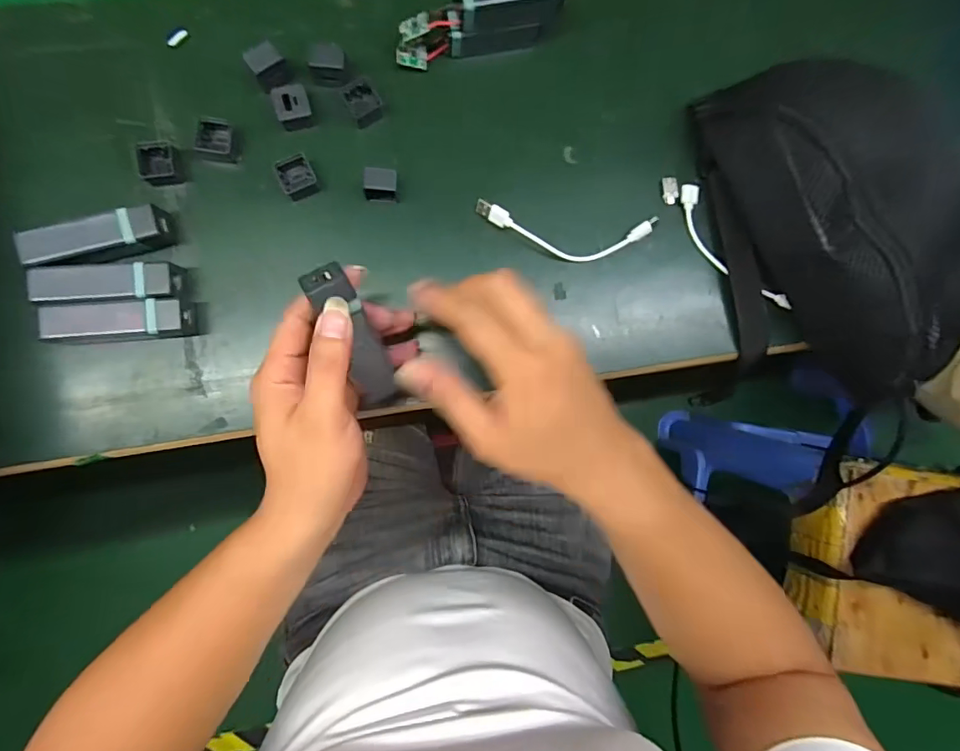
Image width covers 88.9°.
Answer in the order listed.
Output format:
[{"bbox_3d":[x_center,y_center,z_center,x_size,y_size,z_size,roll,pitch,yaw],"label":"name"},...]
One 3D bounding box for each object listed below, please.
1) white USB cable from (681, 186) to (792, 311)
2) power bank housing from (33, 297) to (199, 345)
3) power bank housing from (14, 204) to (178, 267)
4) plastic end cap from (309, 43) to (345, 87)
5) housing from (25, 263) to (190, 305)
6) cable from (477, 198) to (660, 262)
[{"bbox_3d":[0.202,-0.099,0.401,0.028,0.010,0.129,-38,91,-6],"label":"white USB cable"},{"bbox_3d":[-0.252,-0.037,0.345,0.088,0.027,0.026,-6,88,-5],"label":"power bank housing"},{"bbox_3d":[-0.266,-0.095,0.344,0.088,0.028,0.026,-15,89,-6],"label":"power bank housing"},{"bbox_3d":[-0.112,-0.226,0.358,0.024,0.016,0.022,10,87,-5],"label":"plastic end cap"},{"bbox_3d":[-0.259,-0.065,0.348,0.089,0.030,0.029,-4,88,-5],"label":"housing"},{"bbox_3d":[0.068,-0.111,0.386,0.142,0.014,0.037,5,87,-5],"label":"cable"}]

